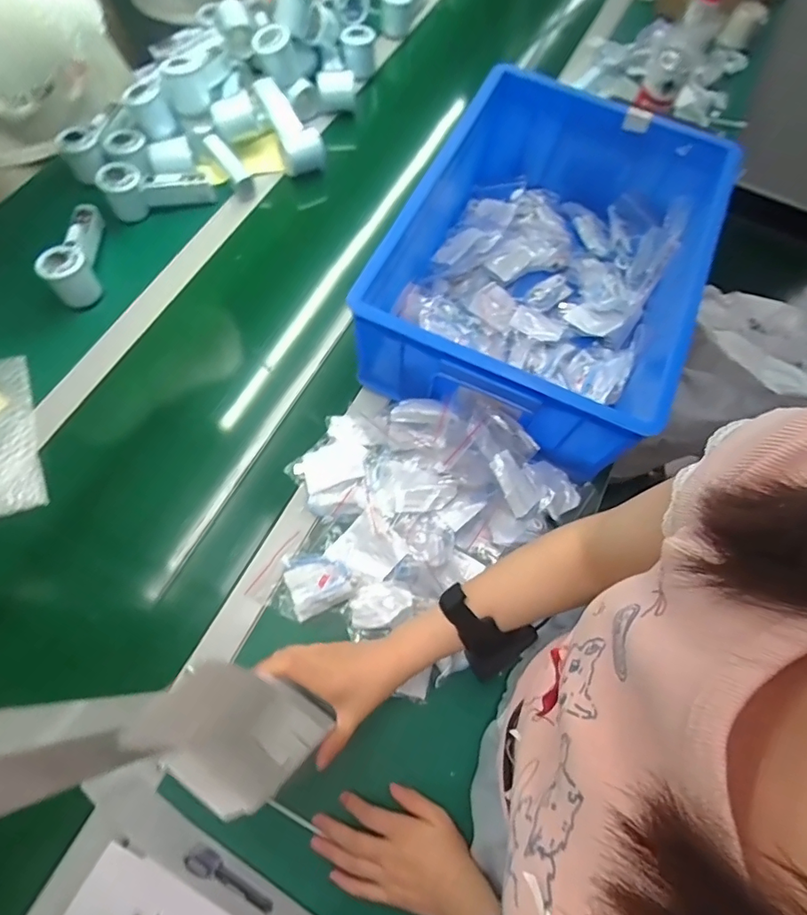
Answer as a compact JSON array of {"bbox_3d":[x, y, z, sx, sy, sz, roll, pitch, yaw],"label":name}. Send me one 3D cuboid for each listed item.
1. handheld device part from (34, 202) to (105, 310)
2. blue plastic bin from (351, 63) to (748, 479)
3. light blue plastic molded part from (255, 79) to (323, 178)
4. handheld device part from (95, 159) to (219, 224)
[{"bbox_3d":[-0.458,-0.287,0.697,0.058,0.061,0.156,-9,68,-8],"label":"handheld device part"},{"bbox_3d":[0.192,-0.255,0.658,0.385,0.161,0.485,25,67,7],"label":"blue plastic bin"},{"bbox_3d":[-0.186,-0.517,0.780,0.061,0.052,0.146,-36,97,-14],"label":"light blue plastic molded part"},{"bbox_3d":[-0.364,-0.398,0.747,0.151,0.056,0.065,-2,67,-5],"label":"handheld device part"}]

